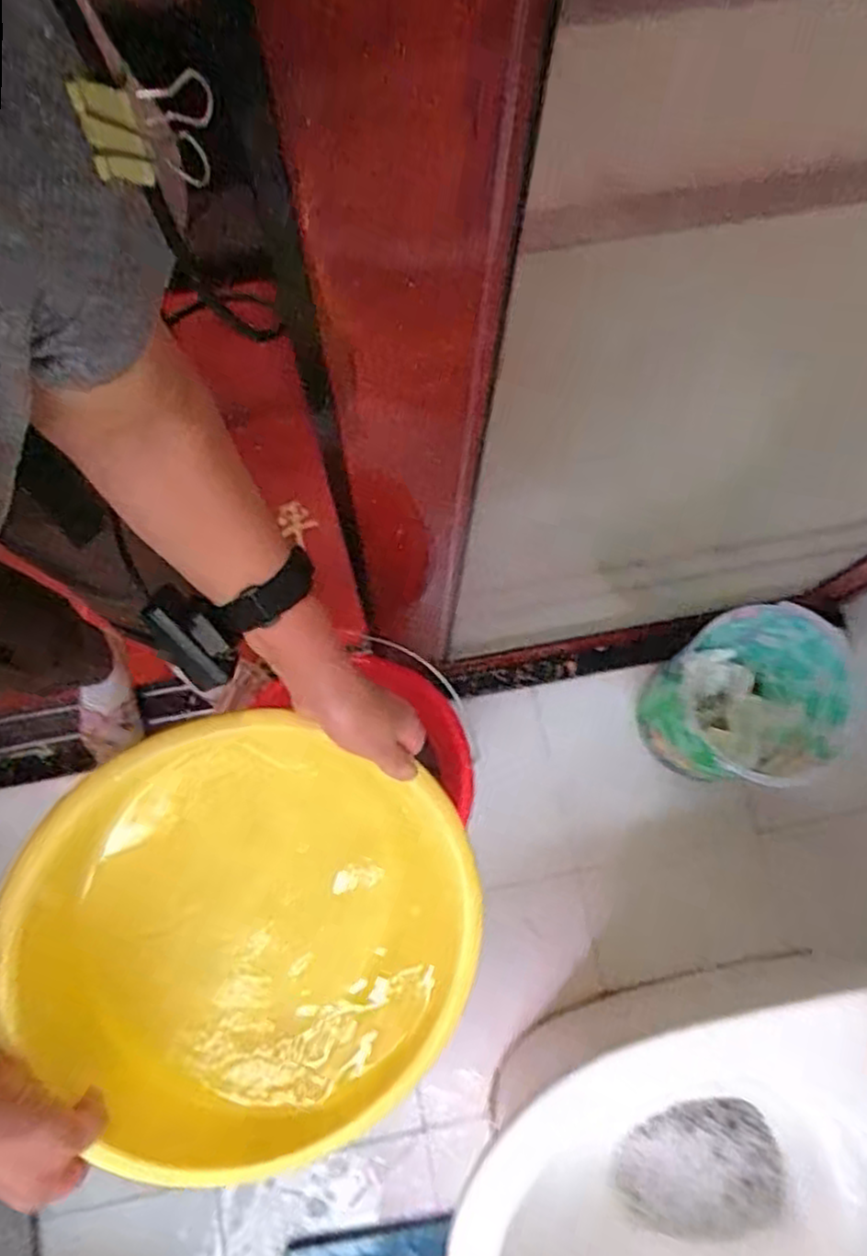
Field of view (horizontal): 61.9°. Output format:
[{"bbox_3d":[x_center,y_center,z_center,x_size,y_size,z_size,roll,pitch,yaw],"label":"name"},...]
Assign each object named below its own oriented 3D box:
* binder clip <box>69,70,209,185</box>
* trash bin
[{"bbox_3d":[-0.077,-0.130,0.191,0.033,0.022,0.011,-5,74,0],"label":"binder clip"},{"bbox_3d":[0.463,0.109,1.070,0.257,0.239,0.228,-42,78,-10],"label":"trash bin"}]

